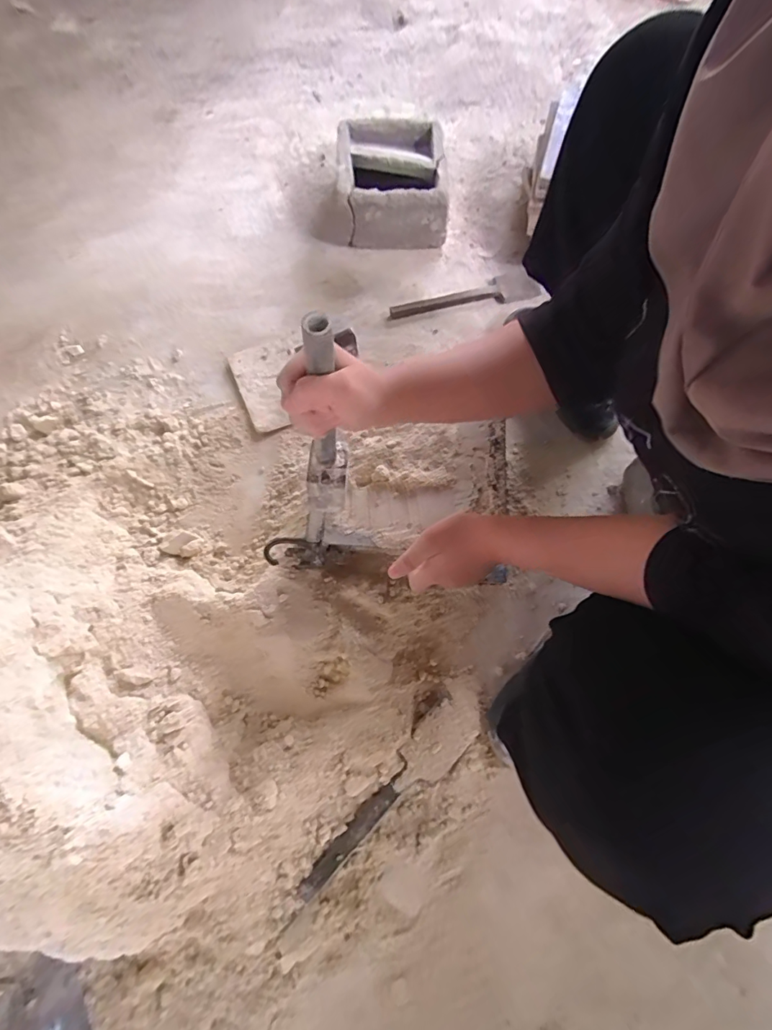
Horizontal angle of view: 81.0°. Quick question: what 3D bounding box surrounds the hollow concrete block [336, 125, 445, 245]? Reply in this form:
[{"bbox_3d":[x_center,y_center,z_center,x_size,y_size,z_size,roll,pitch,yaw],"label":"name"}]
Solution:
[{"bbox_3d":[0.008,-0.618,0.846,0.188,0.097,0.215,-3,71,-1],"label":"hollow concrete block"}]

